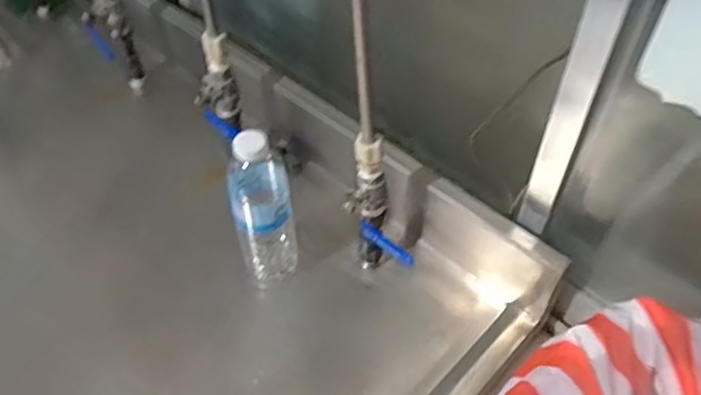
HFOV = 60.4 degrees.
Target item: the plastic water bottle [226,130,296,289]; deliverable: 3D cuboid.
[{"bbox_3d":[-0.093,0.019,0.641,0.058,0.210,0.050,-9,49,-8],"label":"plastic water bottle"}]

